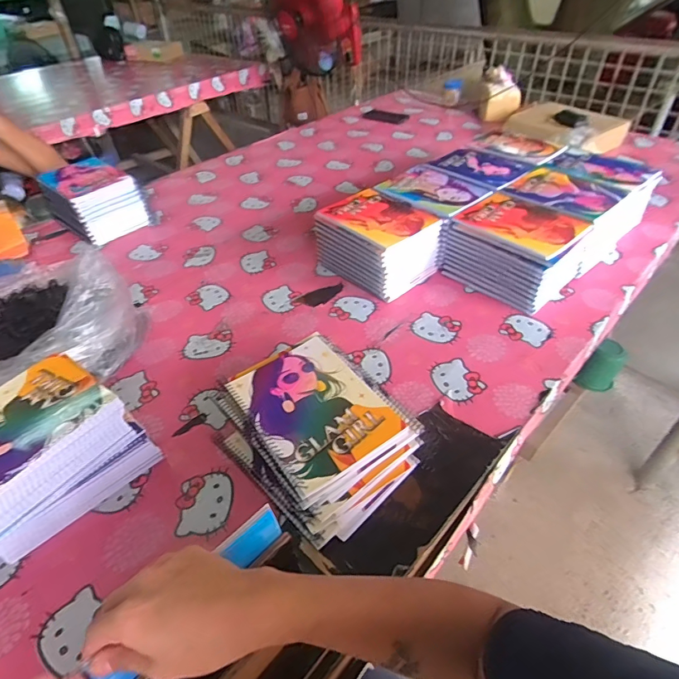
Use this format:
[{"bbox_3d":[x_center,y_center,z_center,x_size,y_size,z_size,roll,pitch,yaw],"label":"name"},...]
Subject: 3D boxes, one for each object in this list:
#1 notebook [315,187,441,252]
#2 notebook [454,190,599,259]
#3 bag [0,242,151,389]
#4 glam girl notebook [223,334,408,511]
[{"bbox_3d":[0.072,-0.243,0.861,0.163,0.013,0.193,-32,50,-28],"label":"notebook"},{"bbox_3d":[0.327,-0.218,0.794,0.163,0.010,0.200,-32,50,-28],"label":"notebook"},{"bbox_3d":[-0.477,-0.020,0.697,0.284,0.158,0.232,-28,49,-25],"label":"bag"},{"bbox_3d":[-0.030,0.084,0.549,0.154,0.017,0.196,-26,48,-23],"label":"glam girl notebook"}]

